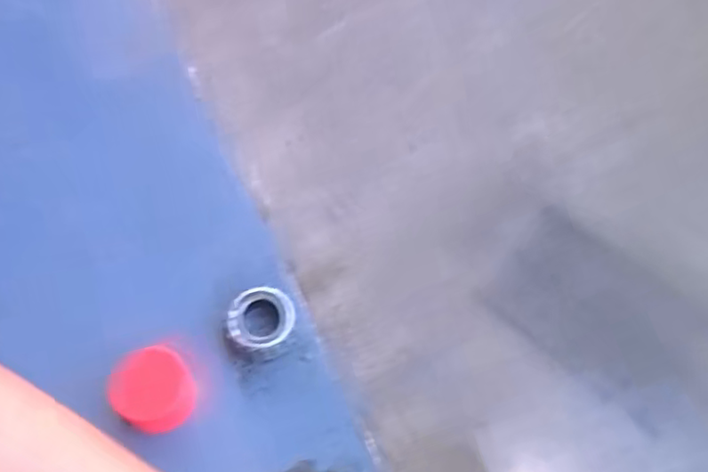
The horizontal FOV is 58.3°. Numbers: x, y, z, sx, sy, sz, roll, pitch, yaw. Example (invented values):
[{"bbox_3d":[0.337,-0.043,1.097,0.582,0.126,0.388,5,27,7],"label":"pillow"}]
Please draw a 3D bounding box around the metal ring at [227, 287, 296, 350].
[{"bbox_3d":[-0.090,0.082,0.623,0.064,0.023,0.060,1,62,-2],"label":"metal ring"}]

